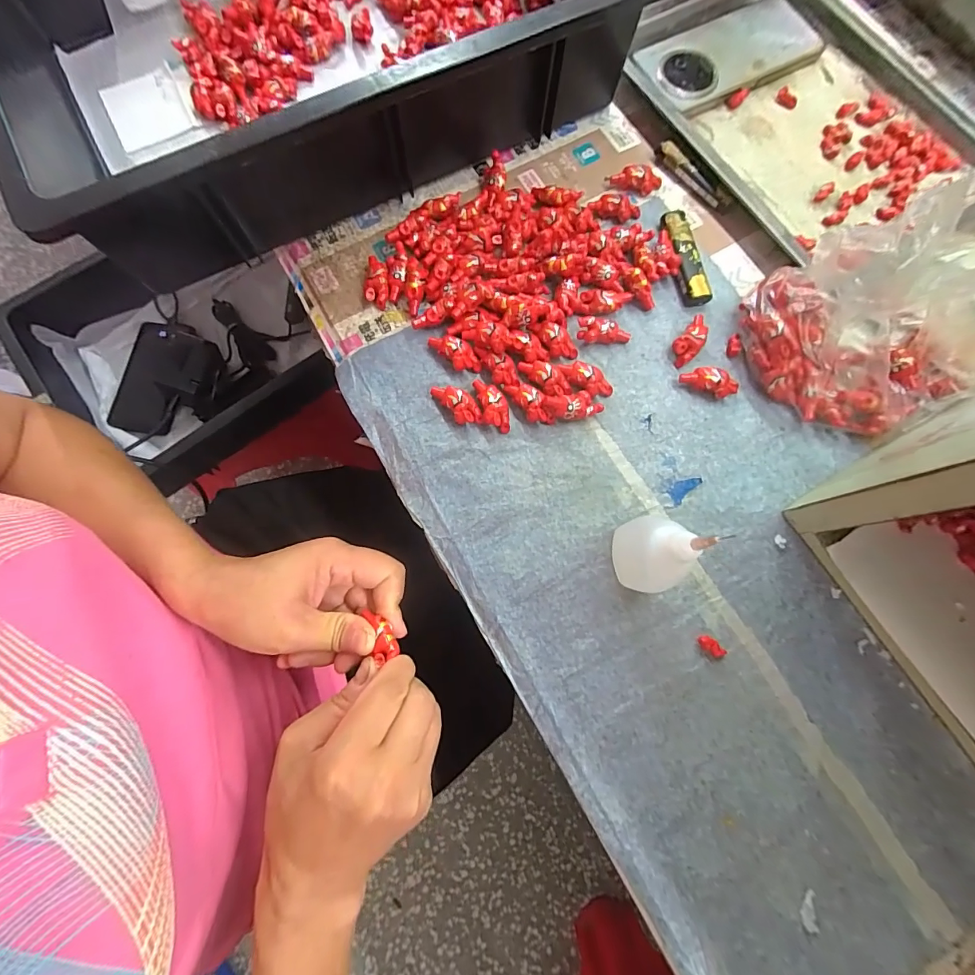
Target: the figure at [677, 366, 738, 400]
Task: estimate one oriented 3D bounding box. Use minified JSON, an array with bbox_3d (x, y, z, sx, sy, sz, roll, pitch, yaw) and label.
[{"bbox_3d":[0.162,-0.076,0.312,0.041,0.015,0.017,11,78,3],"label":"figure"}]

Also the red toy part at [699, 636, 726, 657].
[{"bbox_3d":[0.143,0.102,0.276,0.017,0.008,0.008,39,81,8],"label":"red toy part"}]

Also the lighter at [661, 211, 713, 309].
[{"bbox_3d":[0.155,-0.182,0.339,0.022,0.013,0.083,-10,78,-2],"label":"lighter"}]

